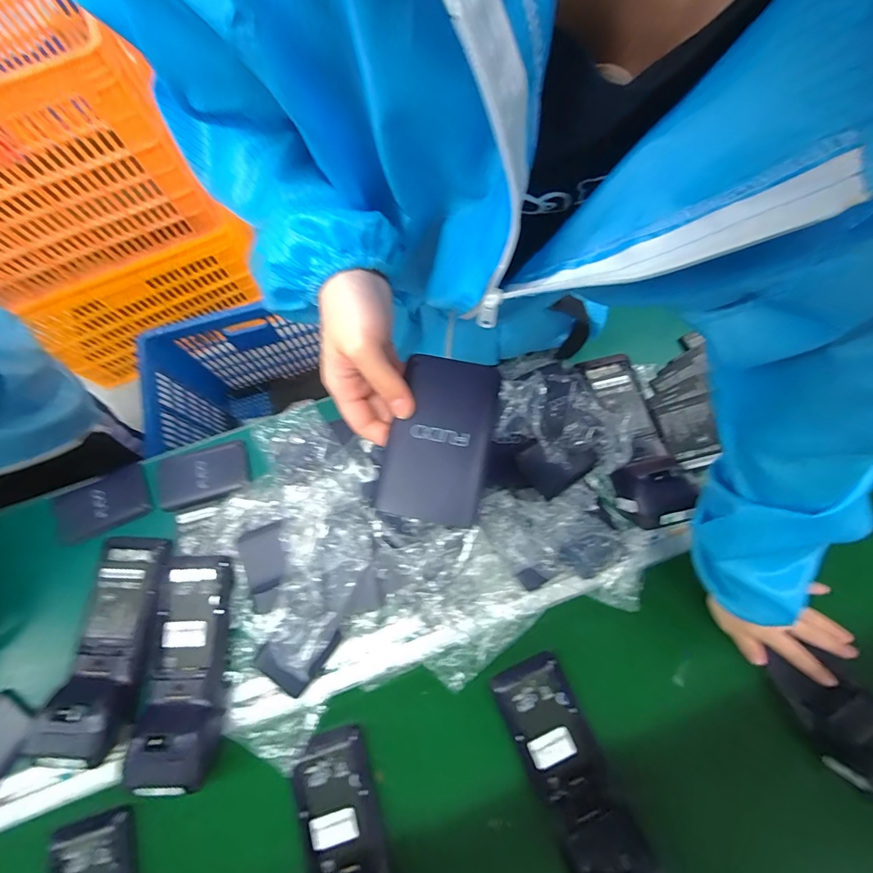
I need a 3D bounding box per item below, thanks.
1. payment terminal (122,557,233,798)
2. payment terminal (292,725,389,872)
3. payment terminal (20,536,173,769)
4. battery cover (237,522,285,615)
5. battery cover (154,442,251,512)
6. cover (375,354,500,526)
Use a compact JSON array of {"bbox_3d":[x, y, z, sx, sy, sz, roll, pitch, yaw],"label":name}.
[{"bbox_3d":[-0.280,0.249,0.449,0.088,0.046,0.225,-2,74,1],"label":"payment terminal"},{"bbox_3d":[-0.092,0.421,0.404,0.080,0.066,0.211,-19,74,-4],"label":"payment terminal"},{"bbox_3d":[-0.373,0.228,0.459,0.088,0.046,0.225,5,74,3],"label":"payment terminal"},{"bbox_3d":[-0.202,0.156,0.482,0.053,0.015,0.092,-15,74,-2],"label":"battery cover"},{"bbox_3d":[-0.304,0.050,0.534,0.115,0.009,0.071,-17,74,-3],"label":"battery cover"},{"bbox_3d":[0.002,0.000,0.278,0.064,0.009,0.111,12,75,5],"label":"cover"}]

